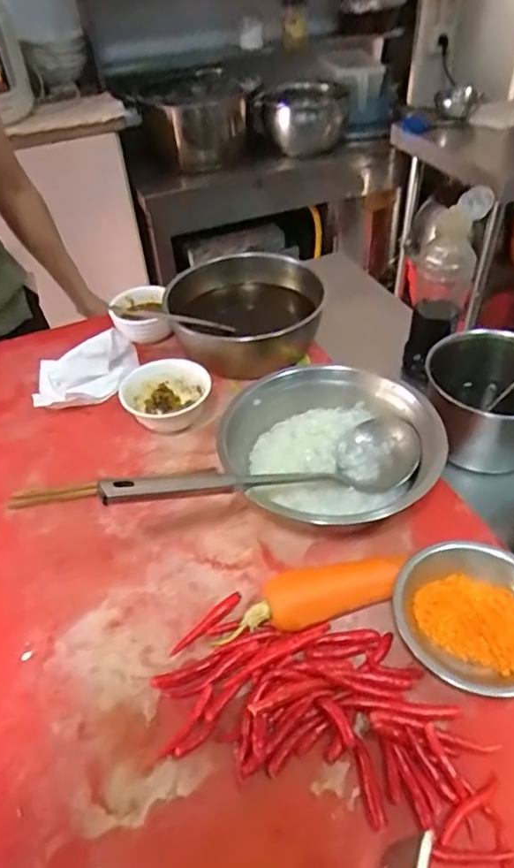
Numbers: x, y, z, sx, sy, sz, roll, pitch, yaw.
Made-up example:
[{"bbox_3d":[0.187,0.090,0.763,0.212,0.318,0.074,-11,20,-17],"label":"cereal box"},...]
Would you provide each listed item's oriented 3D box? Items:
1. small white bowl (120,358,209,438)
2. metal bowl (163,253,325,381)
[{"bbox_3d":[-0.111,-0.046,0.715,0.100,0.059,0.096,-2,44,2],"label":"small white bowl"},{"bbox_3d":[-0.023,-0.165,0.819,0.183,0.104,0.201,-2,44,2],"label":"metal bowl"}]

